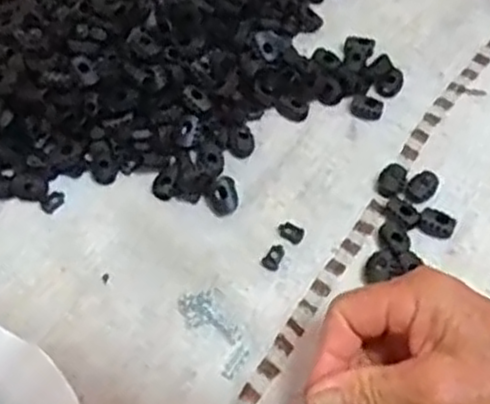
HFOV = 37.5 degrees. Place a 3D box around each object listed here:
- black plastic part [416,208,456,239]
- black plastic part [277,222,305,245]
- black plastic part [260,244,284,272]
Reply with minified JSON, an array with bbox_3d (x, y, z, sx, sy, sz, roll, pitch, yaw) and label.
[{"bbox_3d":[0.118,0.013,0.444,0.021,0.004,0.019,27,61,15],"label":"black plastic part"},{"bbox_3d":[0.028,0.018,0.444,0.016,0.004,0.012,27,60,15],"label":"black plastic part"},{"bbox_3d":[0.018,0.033,0.432,0.011,0.004,0.018,27,60,15],"label":"black plastic part"}]

